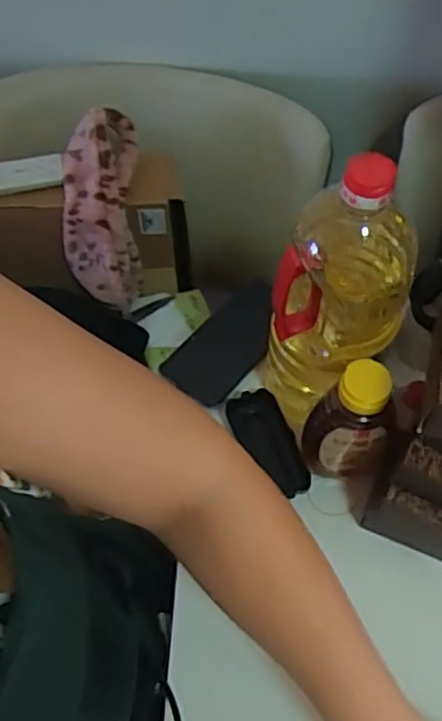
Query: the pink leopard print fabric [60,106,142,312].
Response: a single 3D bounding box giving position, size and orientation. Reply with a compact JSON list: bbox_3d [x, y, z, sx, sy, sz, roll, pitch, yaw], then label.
[{"bbox_3d":[-0.141,-0.171,0.758,0.080,0.222,0.075,1,18,2],"label":"pink leopard print fabric"}]

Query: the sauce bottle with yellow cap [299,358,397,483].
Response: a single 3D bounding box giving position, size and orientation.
[{"bbox_3d":[0.111,0.063,0.564,0.055,0.158,0.058,0,60,1],"label":"sauce bottle with yellow cap"}]

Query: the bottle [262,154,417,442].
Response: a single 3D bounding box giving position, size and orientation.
[{"bbox_3d":[0.095,-0.041,0.543,0.107,0.278,0.097,9,61,6],"label":"bottle"}]

